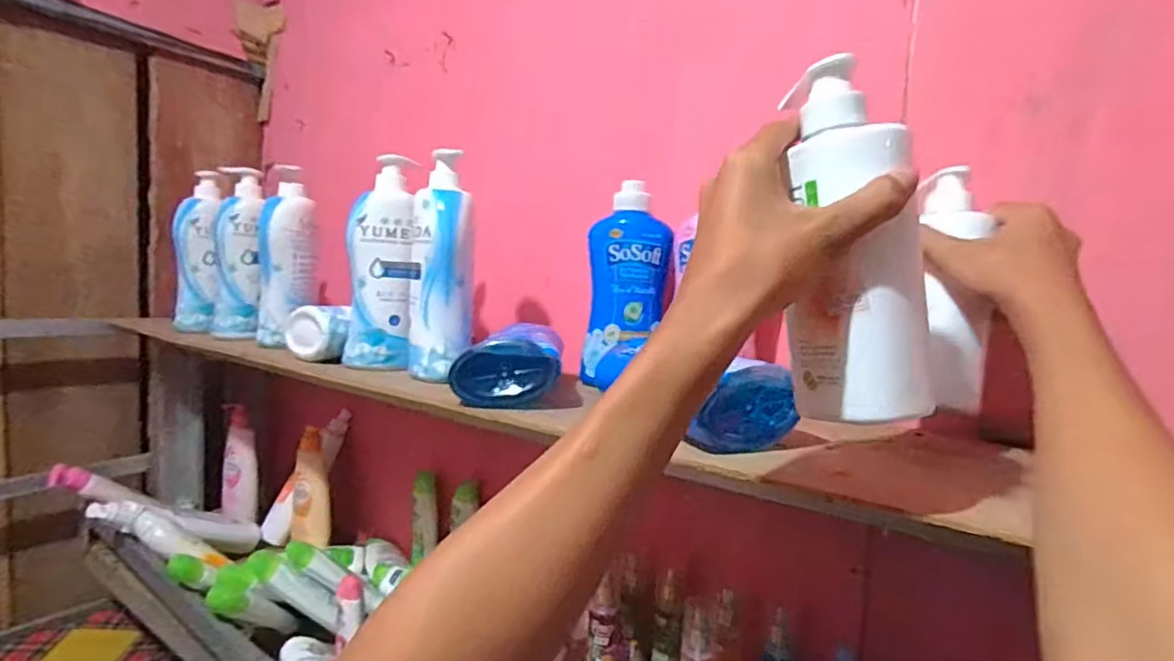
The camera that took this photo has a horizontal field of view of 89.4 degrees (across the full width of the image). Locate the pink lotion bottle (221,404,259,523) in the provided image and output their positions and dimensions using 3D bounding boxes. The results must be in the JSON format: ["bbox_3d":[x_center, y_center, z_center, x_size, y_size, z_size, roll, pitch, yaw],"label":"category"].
[{"bbox_3d":[-0.627,0.239,1.077,0.055,0.196,0.061,2,3,-28],"label":"pink lotion bottle"}]

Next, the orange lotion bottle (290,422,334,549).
[{"bbox_3d":[-0.445,0.254,0.960,0.055,0.184,0.049,2,-25,-32],"label":"orange lotion bottle"}]

